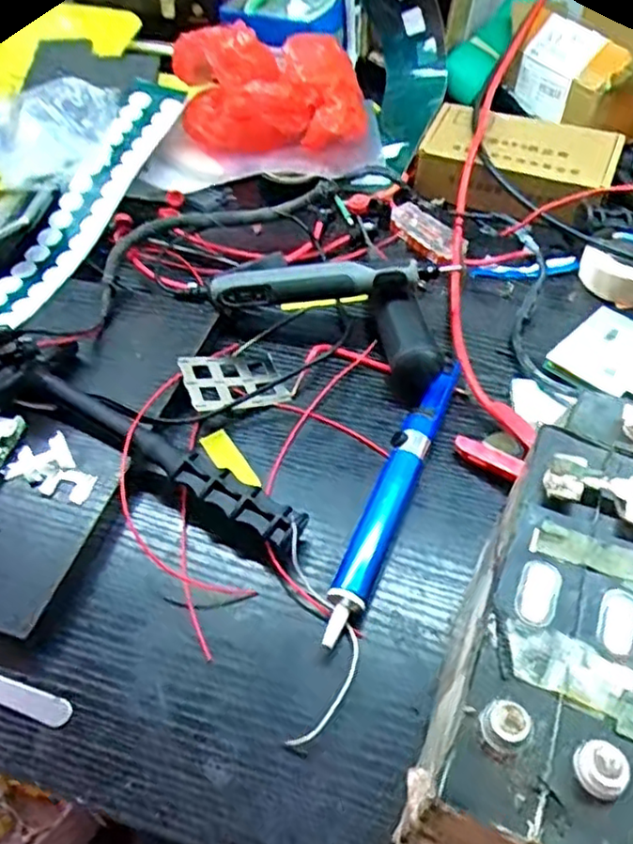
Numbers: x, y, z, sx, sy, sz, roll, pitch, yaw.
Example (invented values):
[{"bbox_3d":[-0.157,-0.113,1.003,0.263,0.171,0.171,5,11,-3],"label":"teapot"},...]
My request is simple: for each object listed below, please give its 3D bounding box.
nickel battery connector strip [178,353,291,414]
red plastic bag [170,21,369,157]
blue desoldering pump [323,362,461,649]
[{"bbox_3d":[-0.053,-0.027,0.419,0.066,0.015,0.047,-6,51,-31],"label":"nickel battery connector strip"},{"bbox_3d":[-0.042,-0.277,0.564,0.166,0.099,0.099,7,52,10],"label":"red plastic bag"},{"bbox_3d":[0.043,0.037,0.359,0.018,0.026,0.183,18,53,16],"label":"blue desoldering pump"}]

